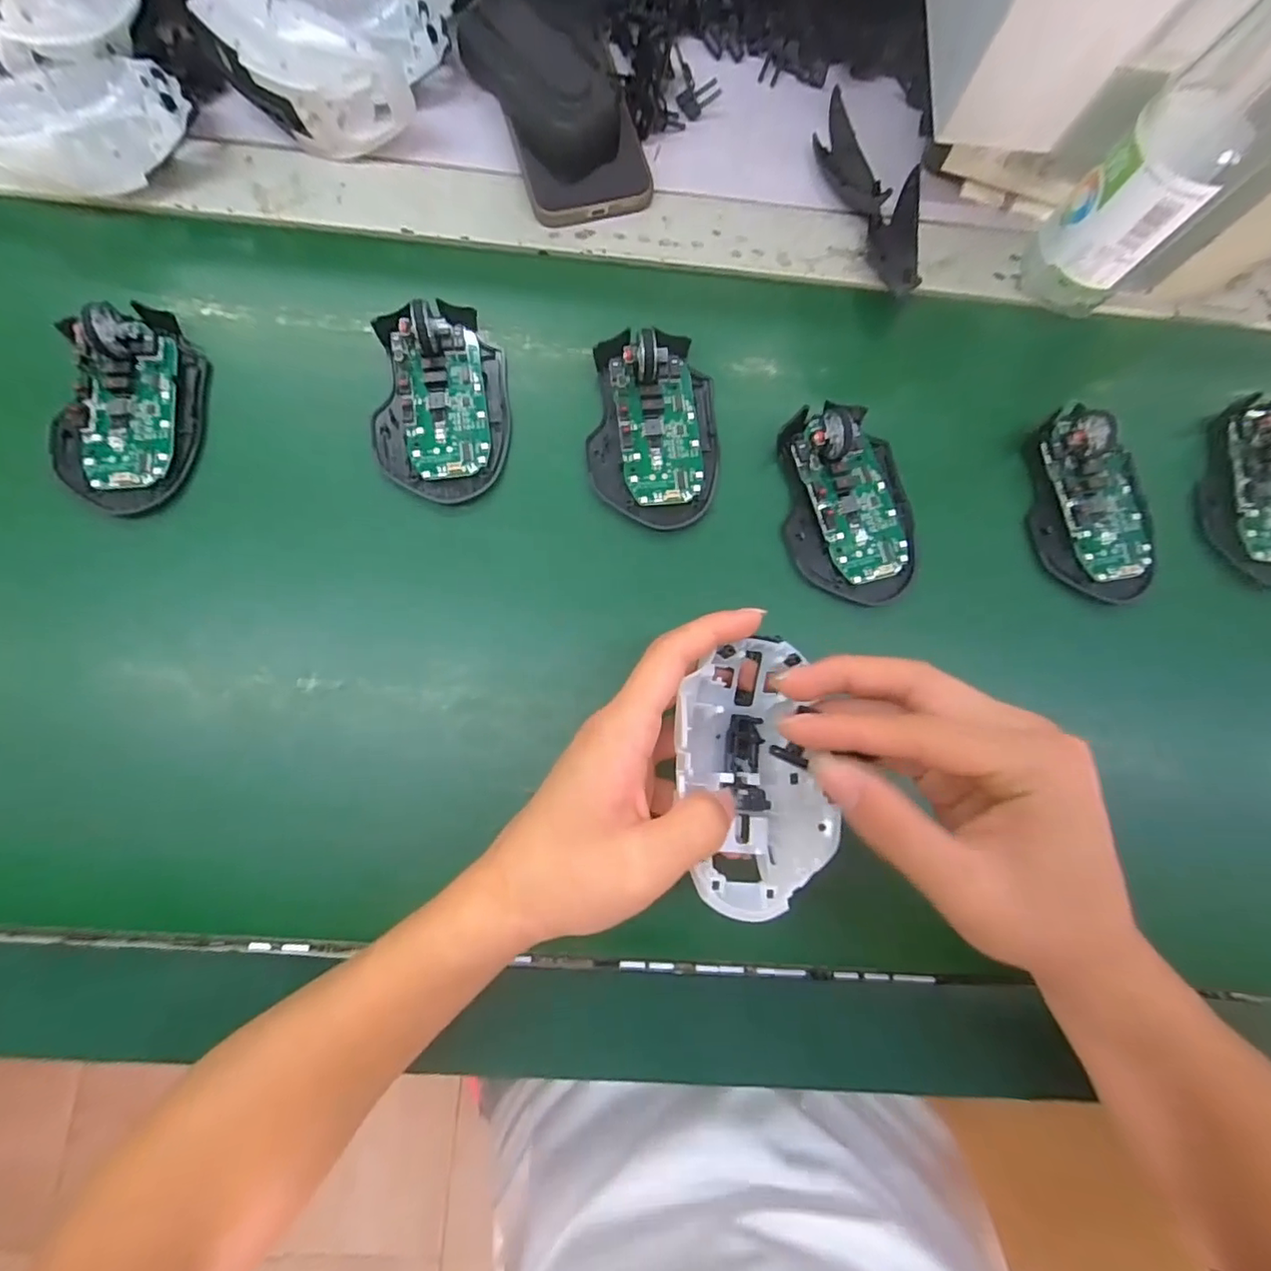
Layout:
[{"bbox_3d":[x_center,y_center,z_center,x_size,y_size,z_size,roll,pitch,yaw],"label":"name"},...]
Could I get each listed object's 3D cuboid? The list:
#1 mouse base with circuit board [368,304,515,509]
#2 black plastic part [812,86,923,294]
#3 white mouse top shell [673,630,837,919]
[{"bbox_3d":[-0.108,-0.133,0.309,0.072,0.027,0.112,0,81,-4],"label":"mouse base with circuit board"},{"bbox_3d":[0.157,-0.285,0.359,0.054,0.017,0.149,-18,83,-7],"label":"black plastic part"},{"bbox_3d":[0.050,0.059,0.248,0.062,0.038,0.107,-7,82,-5],"label":"white mouse top shell"}]

